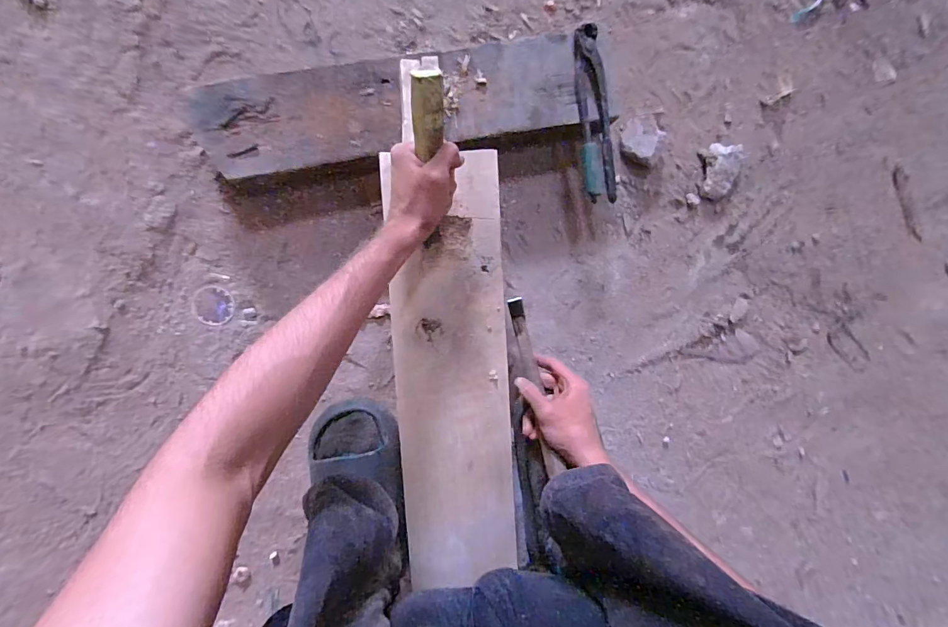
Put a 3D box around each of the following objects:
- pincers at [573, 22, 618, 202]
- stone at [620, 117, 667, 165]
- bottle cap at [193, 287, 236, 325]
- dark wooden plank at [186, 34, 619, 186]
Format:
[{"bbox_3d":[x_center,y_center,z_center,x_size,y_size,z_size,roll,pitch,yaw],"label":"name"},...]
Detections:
[{"bbox_3d":[0.154,-0.252,0.552,0.040,0.032,0.209,-13,97,-6],"label":"pincers"},{"bbox_3d":[0.239,-0.249,0.615,0.052,0.024,0.062,29,91,-9],"label":"stone"},{"bbox_3d":[-0.359,-0.011,0.594,0.049,0.007,0.052,-1,95,-8],"label":"bottle cap"},{"bbox_3d":[-0.067,-0.258,0.526,0.498,0.028,0.114,-13,96,-5],"label":"dark wooden plank"}]

